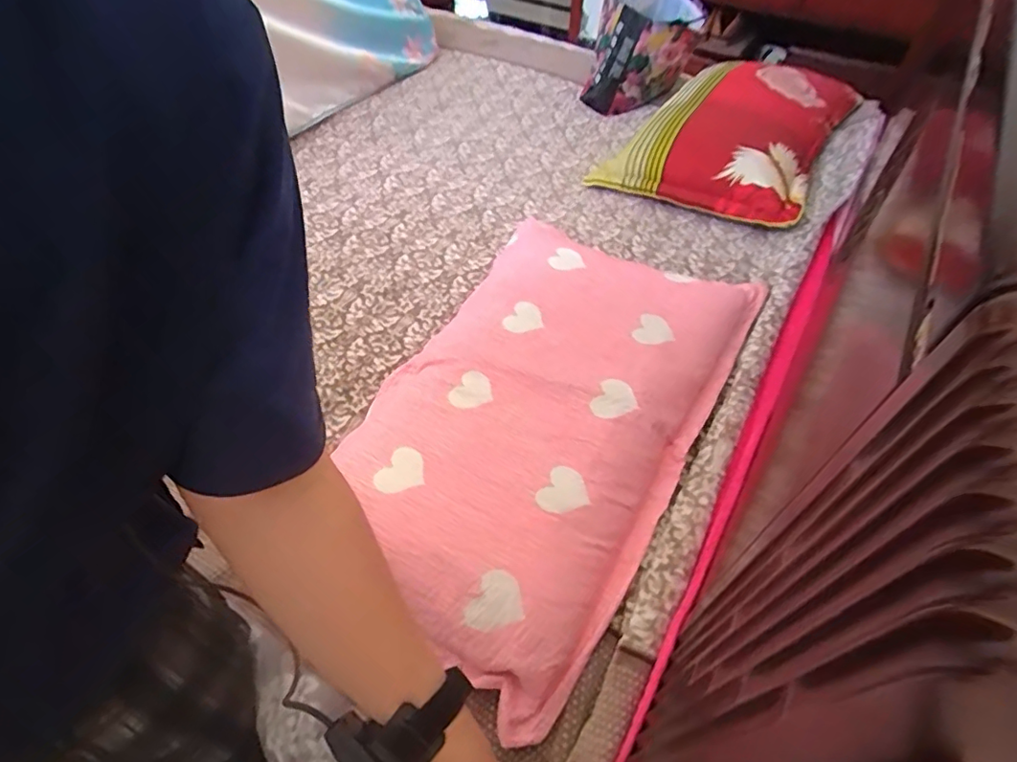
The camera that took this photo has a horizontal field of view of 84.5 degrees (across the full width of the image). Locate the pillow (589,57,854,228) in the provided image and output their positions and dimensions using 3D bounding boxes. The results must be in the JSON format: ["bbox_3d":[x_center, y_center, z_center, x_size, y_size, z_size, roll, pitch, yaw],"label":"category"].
[{"bbox_3d":[0.507,-0.573,1.259,0.418,0.134,0.633,26,56,20],"label":"pillow"}]

